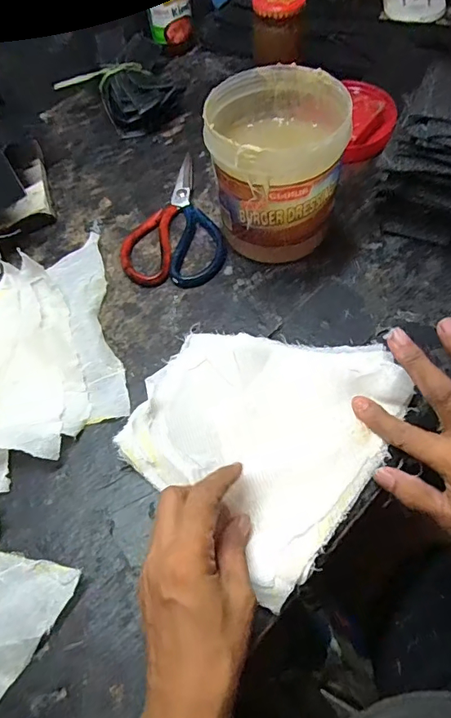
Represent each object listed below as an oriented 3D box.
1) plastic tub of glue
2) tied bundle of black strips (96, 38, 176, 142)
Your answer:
[{"bbox_3d":[0.047,-0.174,0.432,0.114,0.128,0.120,-2,60,4],"label":"plastic tub of glue"},{"bbox_3d":[-0.110,-0.334,0.588,0.090,0.050,0.124,-18,60,-5],"label":"tied bundle of black strips"}]

